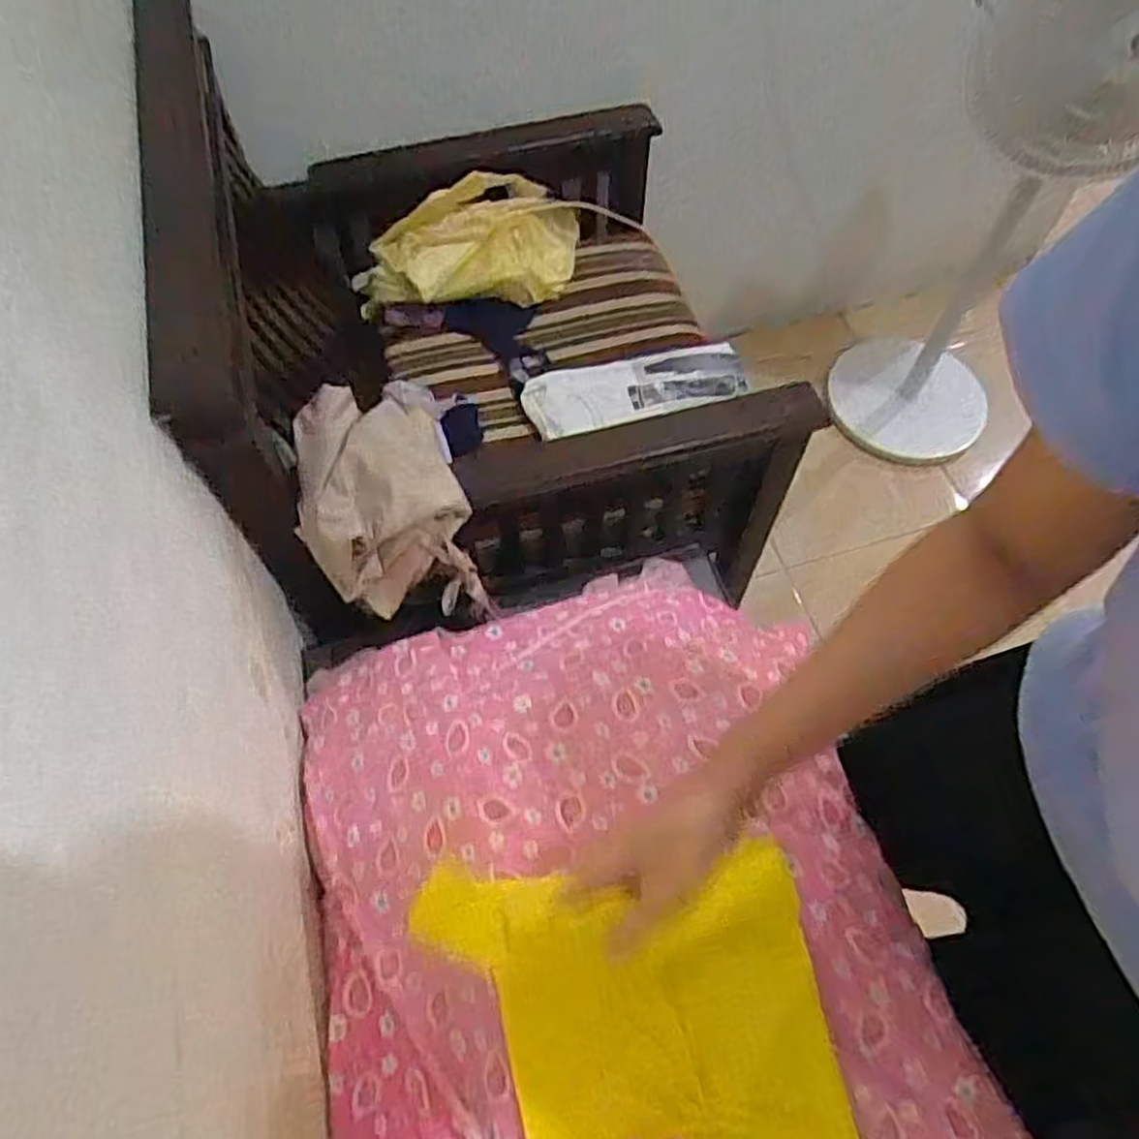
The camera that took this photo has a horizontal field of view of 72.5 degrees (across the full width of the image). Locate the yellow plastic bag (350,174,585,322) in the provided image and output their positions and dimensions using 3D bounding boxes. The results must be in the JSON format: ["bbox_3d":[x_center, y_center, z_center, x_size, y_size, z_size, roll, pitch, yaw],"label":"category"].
[{"bbox_3d":[-0.152,-0.490,1.164,0.346,0.180,0.070,-8,33,-6],"label":"yellow plastic bag"}]

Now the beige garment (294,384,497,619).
[{"bbox_3d":[-0.199,-0.075,0.814,0.158,0.106,0.220,-18,63,-10],"label":"beige garment"}]

